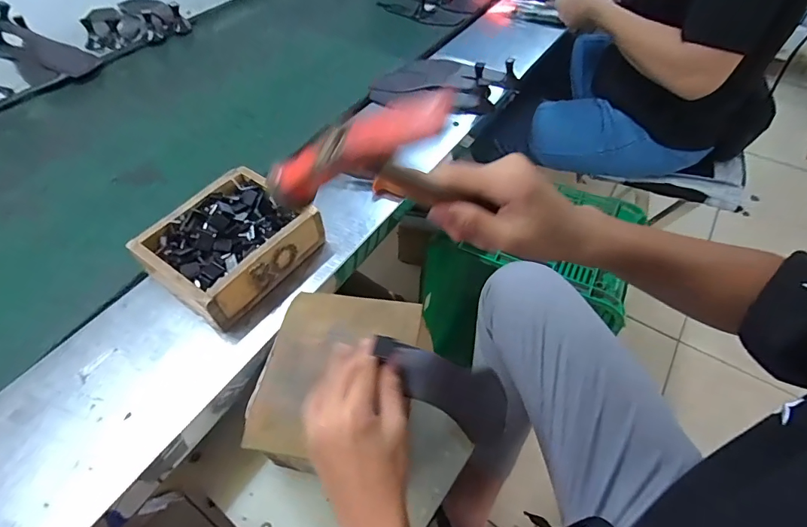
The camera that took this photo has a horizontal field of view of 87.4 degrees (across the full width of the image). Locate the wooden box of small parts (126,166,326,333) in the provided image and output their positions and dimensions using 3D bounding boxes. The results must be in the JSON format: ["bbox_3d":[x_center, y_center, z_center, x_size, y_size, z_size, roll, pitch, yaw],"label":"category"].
[{"bbox_3d":[-0.221,-0.022,0.545,0.158,0.080,0.181,29,58,21],"label":"wooden box of small parts"}]

